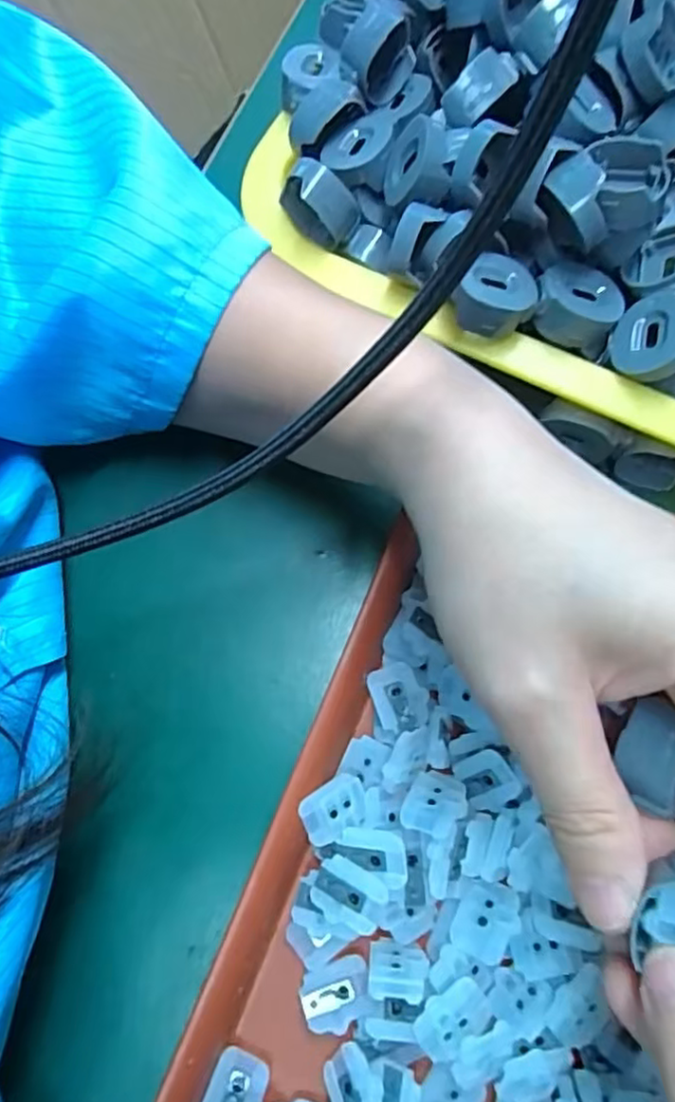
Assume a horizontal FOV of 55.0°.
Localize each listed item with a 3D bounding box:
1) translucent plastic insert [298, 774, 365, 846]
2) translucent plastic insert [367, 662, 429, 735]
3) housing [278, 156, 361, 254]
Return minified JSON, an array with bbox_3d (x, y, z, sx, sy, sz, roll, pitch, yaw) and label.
[{"bbox_3d":[-0.001,0.079,0.199,0.021,0.008,0.015,-28,75,-6],"label":"translucent plastic insert"},{"bbox_3d":[0.020,0.048,0.213,0.016,0.006,0.022,-21,74,-4],"label":"translucent plastic insert"},{"bbox_3d":[-0.007,-0.123,0.230,0.026,0.026,0.016,42,79,12],"label":"housing"}]

